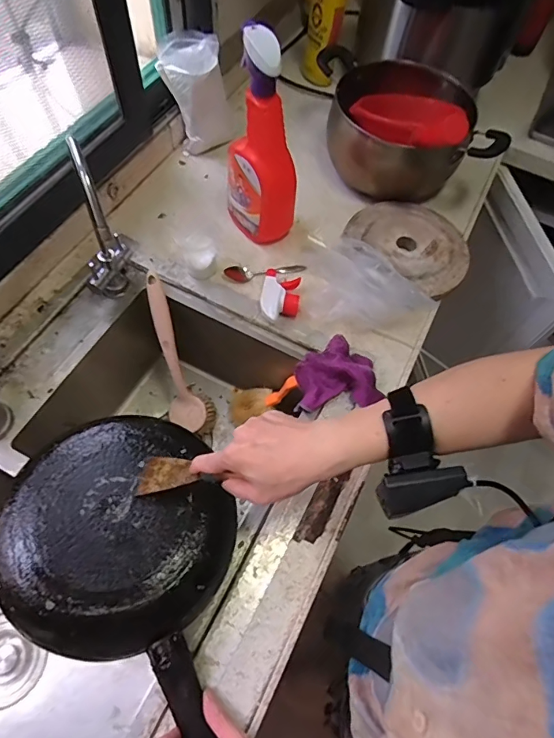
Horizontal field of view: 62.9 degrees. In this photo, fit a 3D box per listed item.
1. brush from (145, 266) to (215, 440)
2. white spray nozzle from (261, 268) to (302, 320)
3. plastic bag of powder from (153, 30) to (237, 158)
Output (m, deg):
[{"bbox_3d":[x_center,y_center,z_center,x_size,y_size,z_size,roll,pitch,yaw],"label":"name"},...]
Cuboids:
[{"bbox_3d":[-0.173,-0.021,0.753,0.070,0.274,0.083,-20,23,-13],"label":"brush"},{"bbox_3d":[0.006,-0.112,0.690,0.056,0.028,0.090,6,62,0],"label":"white spray nozzle"},{"bbox_3d":[-0.138,-0.486,0.811,0.120,0.165,0.098,-6,62,-7],"label":"plastic bag of powder"}]

